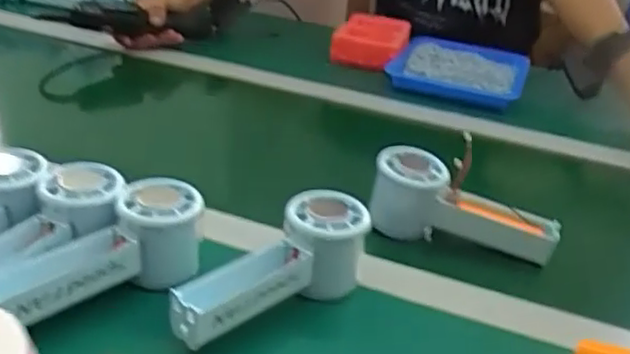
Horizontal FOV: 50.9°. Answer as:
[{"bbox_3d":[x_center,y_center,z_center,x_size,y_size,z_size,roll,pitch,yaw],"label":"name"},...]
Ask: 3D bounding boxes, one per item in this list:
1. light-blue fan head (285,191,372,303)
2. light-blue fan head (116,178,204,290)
[{"bbox_3d":[0.007,0.051,0.474,0.058,0.065,0.053,5,28,-2],"label":"light-blue fan head"},{"bbox_3d":[-0.110,0.040,0.467,0.062,0.060,0.052,0,28,-11],"label":"light-blue fan head"}]

